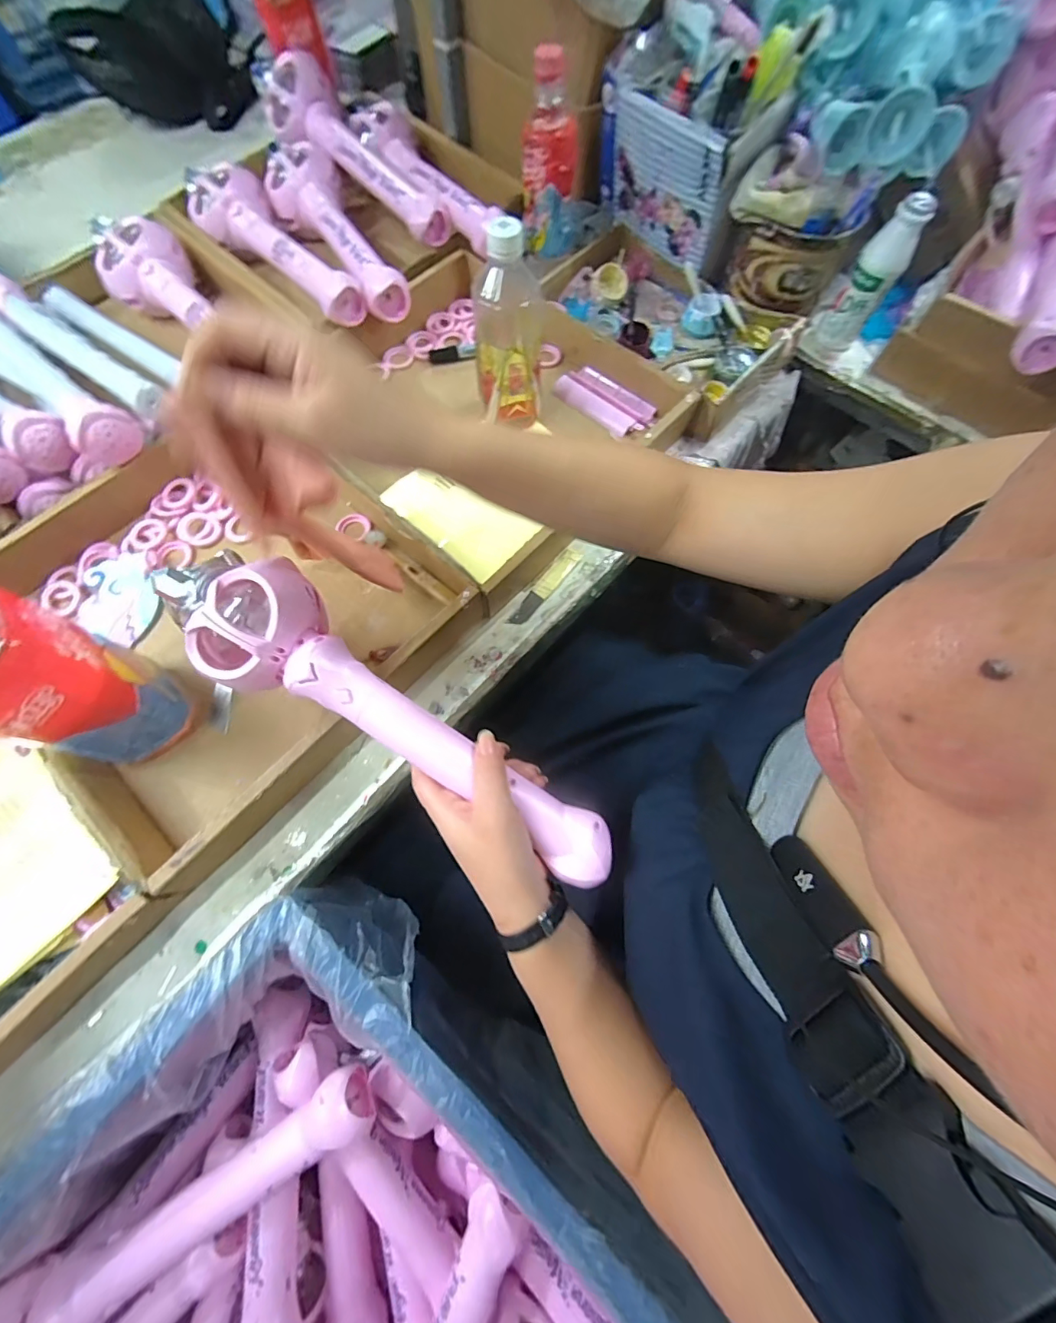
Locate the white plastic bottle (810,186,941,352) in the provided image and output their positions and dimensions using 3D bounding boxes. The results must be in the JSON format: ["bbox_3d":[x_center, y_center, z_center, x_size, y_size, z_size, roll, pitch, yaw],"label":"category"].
[{"bbox_3d":[0.407,-0.454,0.552,0.052,0.145,0.044,29,72,9],"label":"white plastic bottle"}]

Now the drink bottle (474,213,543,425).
[{"bbox_3d":[-0.020,-0.333,0.476,0.067,0.175,0.060,1,70,-1],"label":"drink bottle"}]

